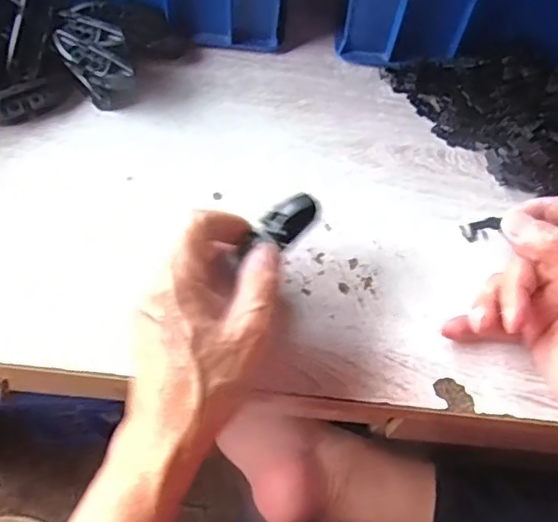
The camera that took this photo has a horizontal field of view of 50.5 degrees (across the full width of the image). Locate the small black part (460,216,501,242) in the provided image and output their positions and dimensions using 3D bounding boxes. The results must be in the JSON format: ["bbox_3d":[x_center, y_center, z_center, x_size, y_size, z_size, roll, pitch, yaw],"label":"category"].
[{"bbox_3d":[0.115,-0.019,0.334,0.008,0.023,0.010,26,53,-42],"label":"small black part"}]

